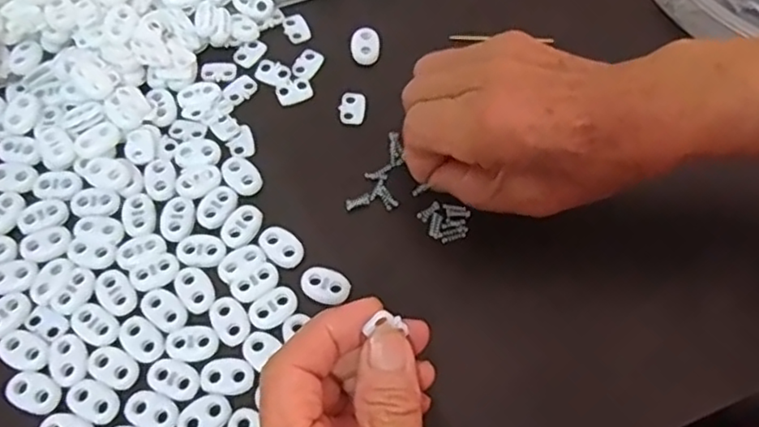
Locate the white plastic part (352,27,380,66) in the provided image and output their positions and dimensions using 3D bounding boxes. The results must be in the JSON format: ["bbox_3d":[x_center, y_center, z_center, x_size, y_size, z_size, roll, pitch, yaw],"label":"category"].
[{"bbox_3d":[-0.008,-0.093,0.356,0.015,0.004,0.023,-3,65,-4],"label":"white plastic part"}]

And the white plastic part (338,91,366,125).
[{"bbox_3d":[-0.014,-0.057,0.340,0.013,0.004,0.020,5,65,0],"label":"white plastic part"}]

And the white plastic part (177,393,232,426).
[{"bbox_3d":[-0.073,0.084,0.266,0.022,0.004,0.016,-35,71,-17],"label":"white plastic part"}]

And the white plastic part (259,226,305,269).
[{"bbox_3d":[-0.046,0.015,0.302,0.023,0.004,0.016,41,70,16],"label":"white plastic part"}]

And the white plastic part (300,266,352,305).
[{"bbox_3d":[-0.025,0.033,0.295,0.023,0.004,0.017,17,66,6],"label":"white plastic part"}]

